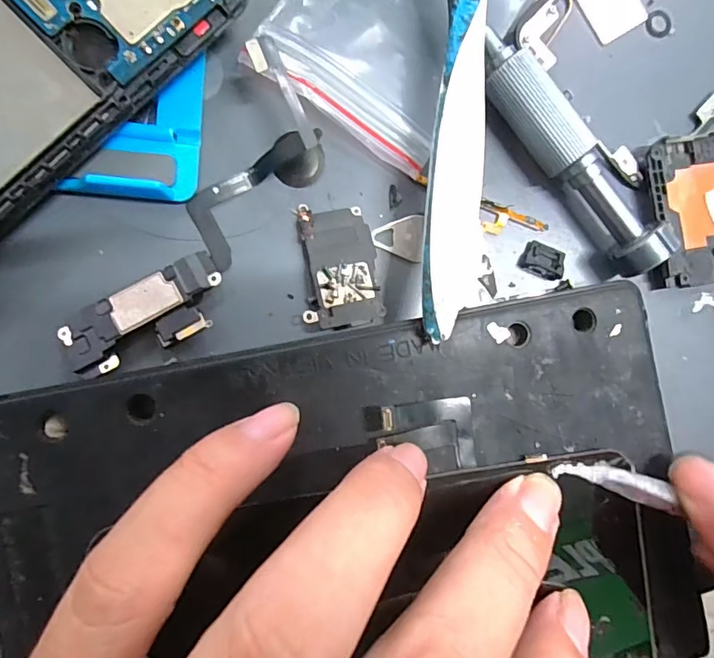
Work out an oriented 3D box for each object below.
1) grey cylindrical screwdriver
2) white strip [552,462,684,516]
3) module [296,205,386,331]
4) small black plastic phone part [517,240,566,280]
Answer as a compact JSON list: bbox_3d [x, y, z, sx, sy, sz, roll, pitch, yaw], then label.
[{"bbox_3d":[0.064,-0.051,0.144,0.015,0.013,0.079,-38,93,-8],"label":"grey cylindrical screwdriver"},{"bbox_3d":[0.069,0.041,0.129,0.033,0.005,0.007,17,82,2],"label":"white strip"},{"bbox_3d":[-0.005,-0.018,0.137,0.021,0.005,0.035,-6,88,-9],"label":"module"},{"bbox_3d":[0.058,-0.021,0.150,0.014,0.004,0.009,21,84,-7],"label":"small black plastic phone part"}]

